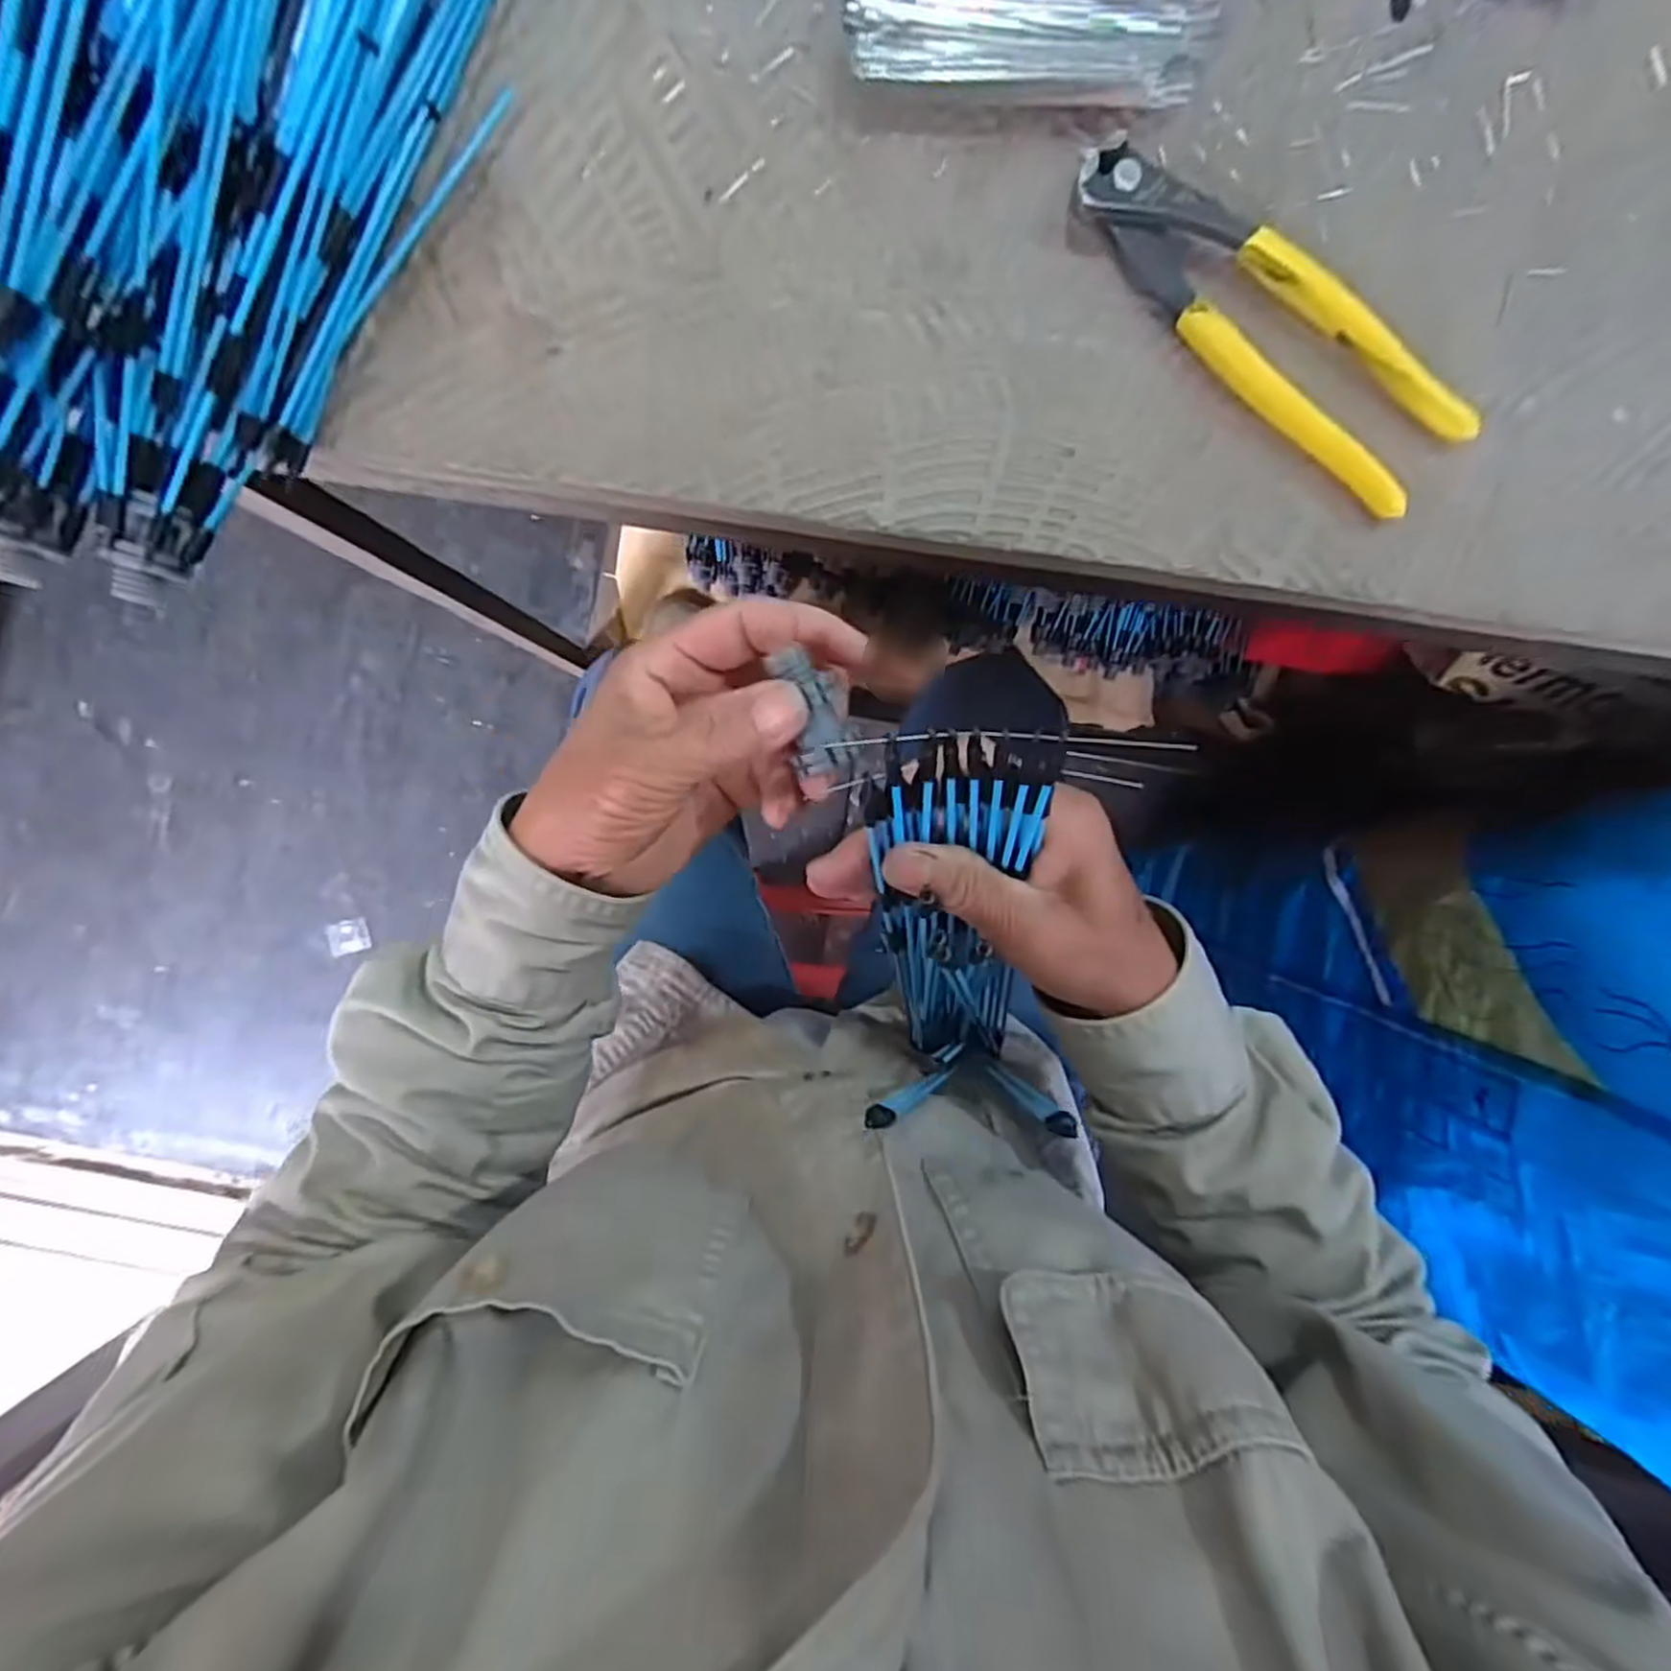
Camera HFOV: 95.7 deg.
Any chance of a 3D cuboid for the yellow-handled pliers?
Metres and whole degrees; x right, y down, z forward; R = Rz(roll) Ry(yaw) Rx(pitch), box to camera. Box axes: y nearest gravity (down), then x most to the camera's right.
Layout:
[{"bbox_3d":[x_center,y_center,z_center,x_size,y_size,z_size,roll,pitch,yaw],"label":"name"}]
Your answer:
[{"bbox_3d":[0.156,-0.188,0.274,0.044,0.014,0.163,-44,89,2],"label":"yellow-handled pliers"}]

